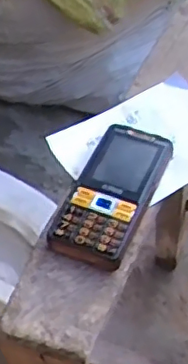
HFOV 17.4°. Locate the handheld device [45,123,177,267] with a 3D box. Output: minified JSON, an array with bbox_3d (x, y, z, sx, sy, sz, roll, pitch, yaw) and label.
[{"bbox_3d":[0.015,0.009,0.476,0.062,0.021,0.121,15,53,17],"label":"handheld device"}]

